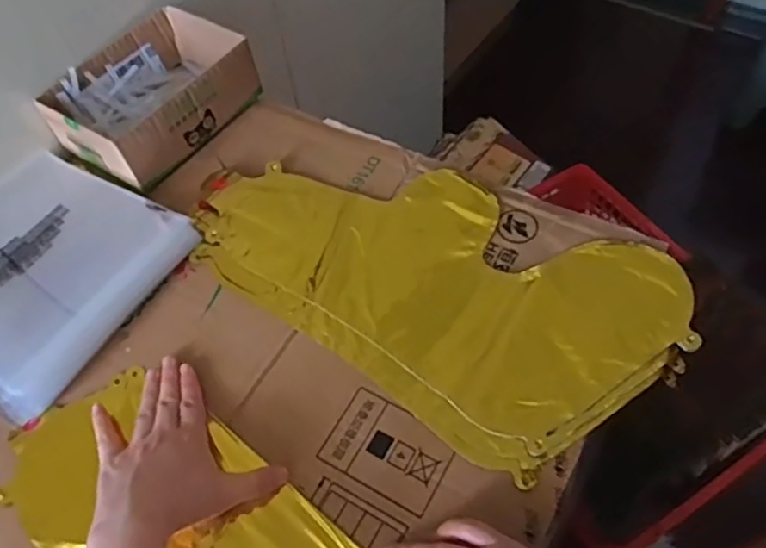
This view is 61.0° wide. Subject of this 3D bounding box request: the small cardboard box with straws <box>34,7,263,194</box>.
[{"bbox_3d":[-0.239,-0.187,0.679,0.136,0.062,0.183,28,62,21],"label":"small cardboard box with straws"}]

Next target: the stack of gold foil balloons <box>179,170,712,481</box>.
[{"bbox_3d":[0.033,-0.002,0.566,0.417,0.015,0.223,27,62,21],"label":"stack of gold foil balloons"}]

